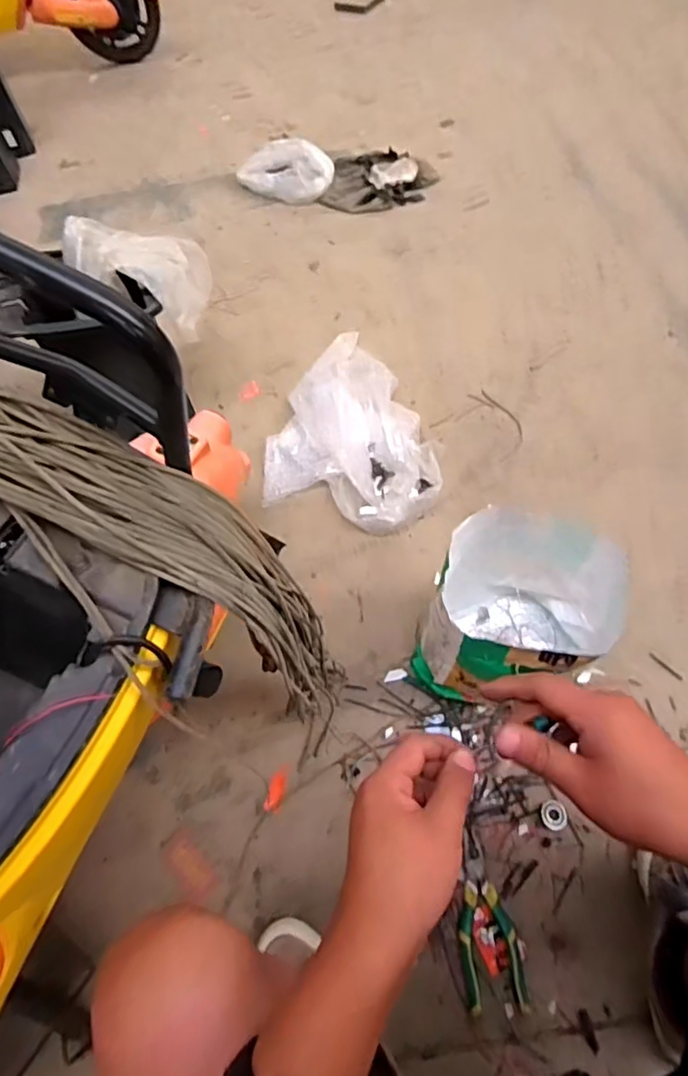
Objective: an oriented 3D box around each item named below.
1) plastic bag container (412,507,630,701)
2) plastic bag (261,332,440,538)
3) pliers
[{"bbox_3d":[0.245,0.117,0.830,0.230,0.245,0.221,-3,58,5],"label":"plastic bag container"},{"bbox_3d":[0.041,-0.248,1.187,0.338,0.067,0.497,10,59,10],"label":"plastic bag"},{"bbox_3d":[0.180,0.482,0.750,0.073,0.013,0.188,-4,58,1],"label":"pliers"}]

